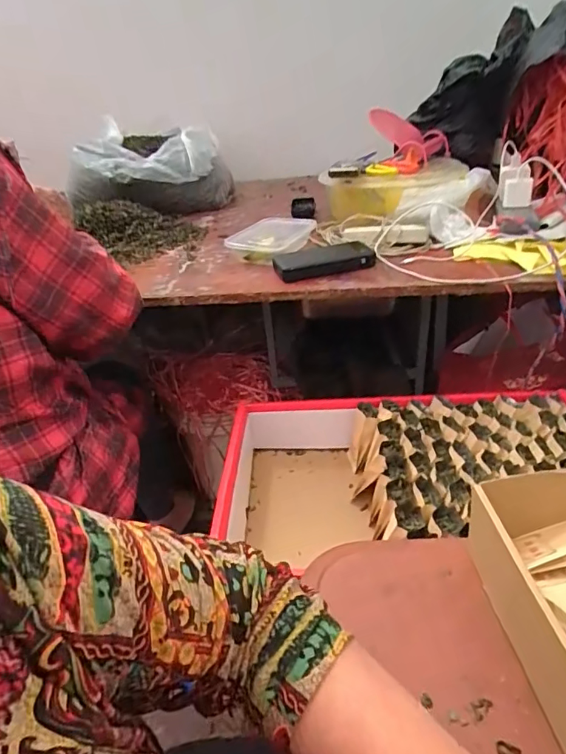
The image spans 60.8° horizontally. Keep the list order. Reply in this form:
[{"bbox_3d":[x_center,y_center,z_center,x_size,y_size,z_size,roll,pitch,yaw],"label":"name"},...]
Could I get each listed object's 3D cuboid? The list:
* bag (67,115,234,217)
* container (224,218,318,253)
[{"bbox_3d":[-0.307,-0.473,1.130,0.259,0.184,0.321,23,43,37],"label":"bag"},{"bbox_3d":[-0.020,-0.250,0.858,0.119,0.035,0.133,12,38,25],"label":"container"}]

